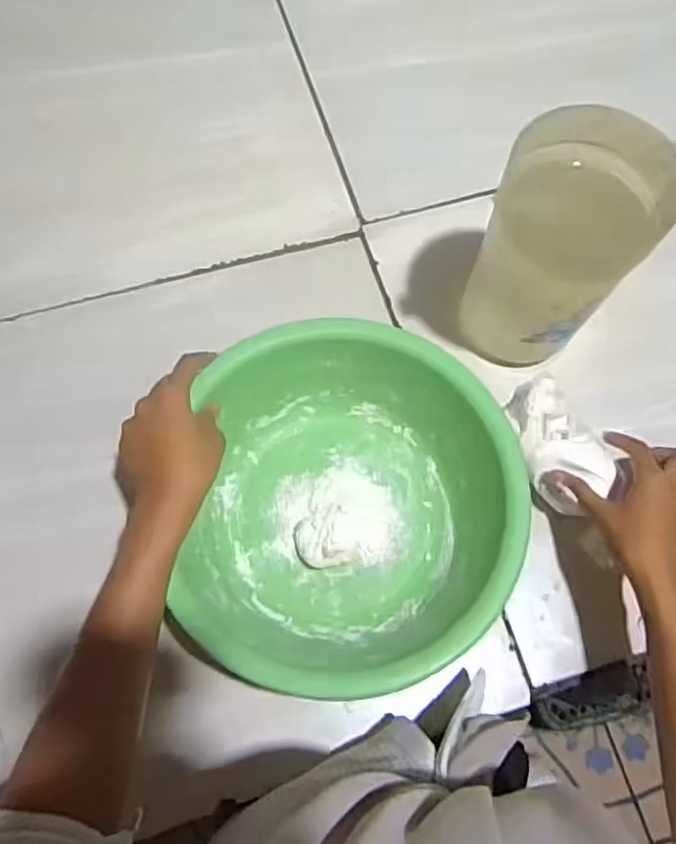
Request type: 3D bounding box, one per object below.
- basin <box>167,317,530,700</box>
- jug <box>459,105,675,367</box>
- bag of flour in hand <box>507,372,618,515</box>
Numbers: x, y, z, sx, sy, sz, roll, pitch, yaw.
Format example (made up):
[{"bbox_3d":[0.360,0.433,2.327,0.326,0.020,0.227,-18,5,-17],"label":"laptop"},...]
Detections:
[{"bbox_3d":[0.013,0.072,0.562,0.260,0.099,0.283,5,69,0],"label":"basin"},{"bbox_3d":[0.199,-0.161,0.590,0.132,0.224,0.141,37,73,12],"label":"jug"},{"bbox_3d":[0.202,0.020,0.598,0.063,0.047,0.134,-15,70,-7],"label":"bag of flour in hand"}]

